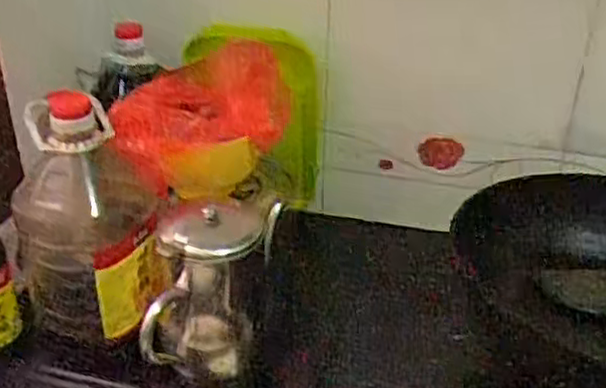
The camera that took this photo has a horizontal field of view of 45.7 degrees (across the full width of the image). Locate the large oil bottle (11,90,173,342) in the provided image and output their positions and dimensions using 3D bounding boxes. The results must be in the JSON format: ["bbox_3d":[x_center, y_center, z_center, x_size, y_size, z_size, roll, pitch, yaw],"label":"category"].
[{"bbox_3d":[-0.206,0.034,0.697,0.125,0.220,0.116,-5,31,-9],"label":"large oil bottle"}]

